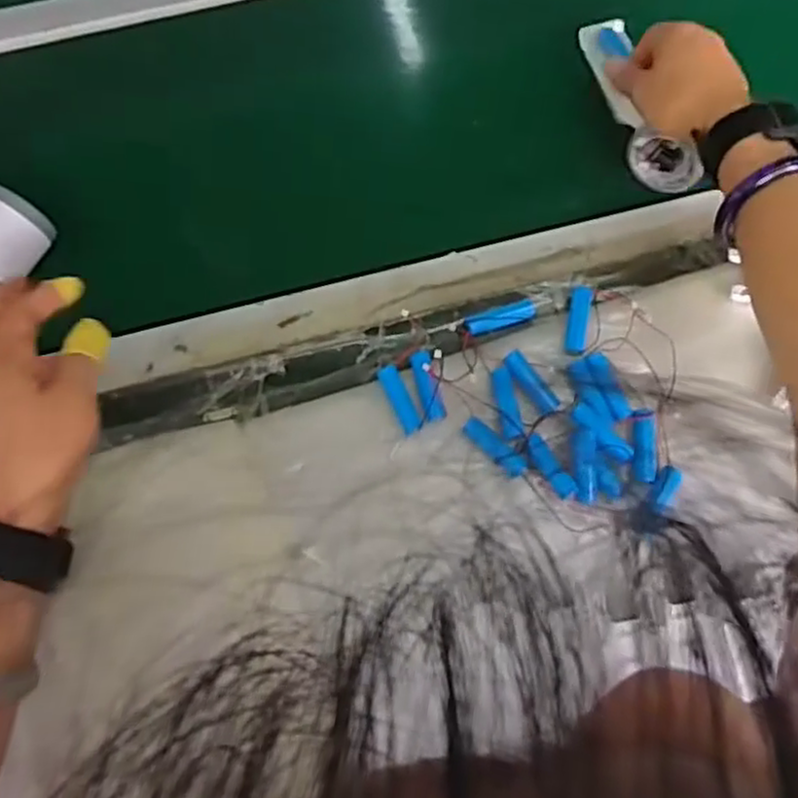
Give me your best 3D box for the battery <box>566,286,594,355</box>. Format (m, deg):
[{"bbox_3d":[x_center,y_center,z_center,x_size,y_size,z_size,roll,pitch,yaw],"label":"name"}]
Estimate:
[{"bbox_3d":[0.130,-0.056,0.503,0.013,0.012,0.051,9,71,3],"label":"battery"}]

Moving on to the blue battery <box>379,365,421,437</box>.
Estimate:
[{"bbox_3d":[0.001,0.002,0.487,0.014,0.015,0.052,-21,72,-7],"label":"blue battery"}]

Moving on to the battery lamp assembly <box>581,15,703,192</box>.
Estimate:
[{"bbox_3d":[0.191,-0.241,0.569,0.055,0.041,0.175,-7,61,-2],"label":"battery lamp assembly"}]

